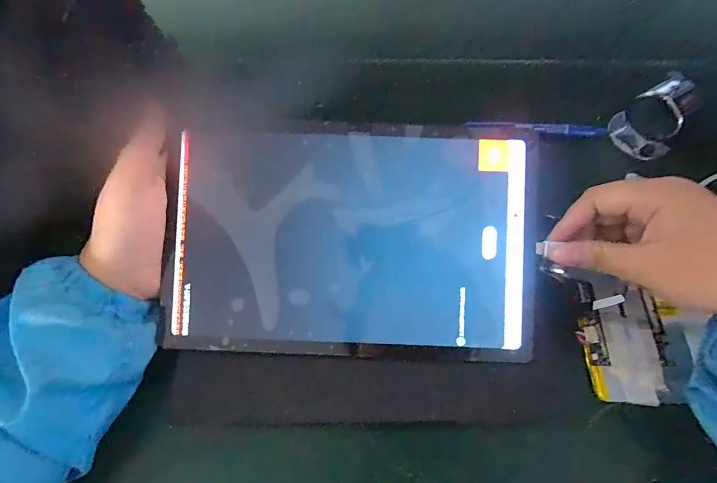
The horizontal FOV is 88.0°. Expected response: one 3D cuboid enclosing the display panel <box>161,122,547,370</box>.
[{"bbox_3d":[-0.004,0.000,0.242,0.236,0.005,0.145,2,89,0],"label":"display panel"}]

